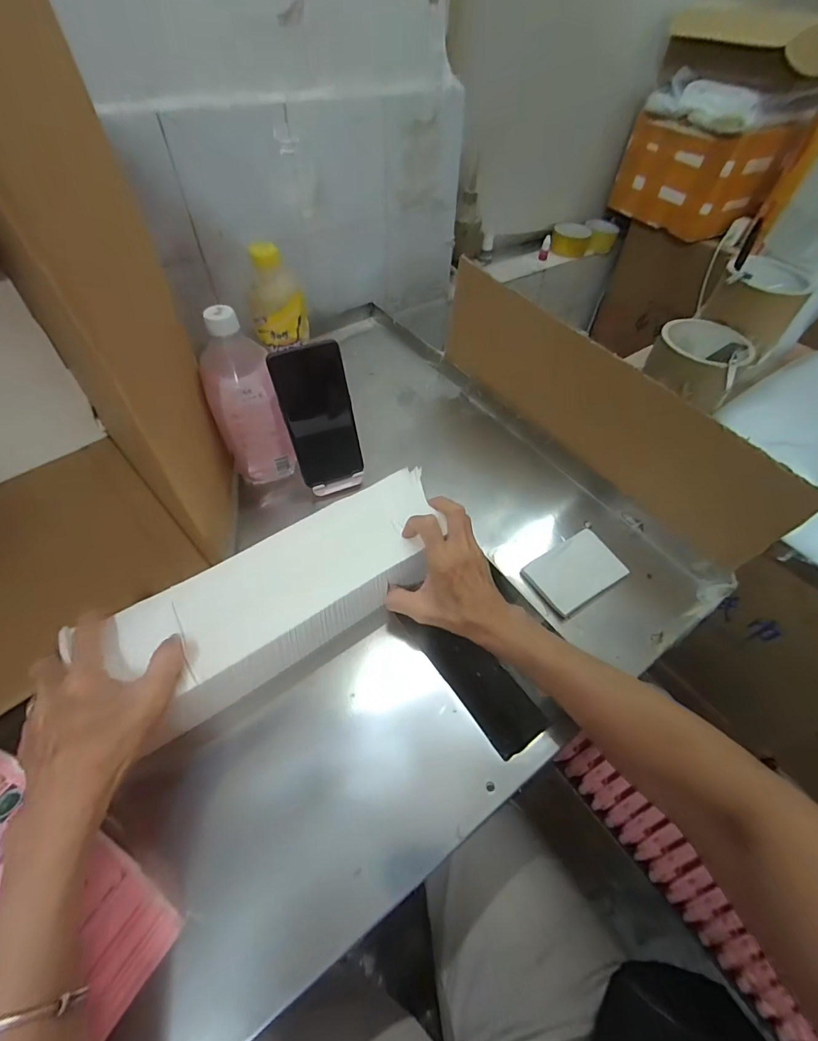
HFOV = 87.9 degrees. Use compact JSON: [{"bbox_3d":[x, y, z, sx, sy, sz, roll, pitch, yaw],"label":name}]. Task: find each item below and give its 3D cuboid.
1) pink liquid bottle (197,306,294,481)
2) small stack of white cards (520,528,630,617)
[{"bbox_3d":[-0.185,-0.128,0.492,0.071,0.210,0.068,-14,54,-12],"label":"pink liquid bottle"},{"bbox_3d":[0.184,0.058,0.476,0.100,0.019,0.070,-27,58,-20],"label":"small stack of white cards"}]

